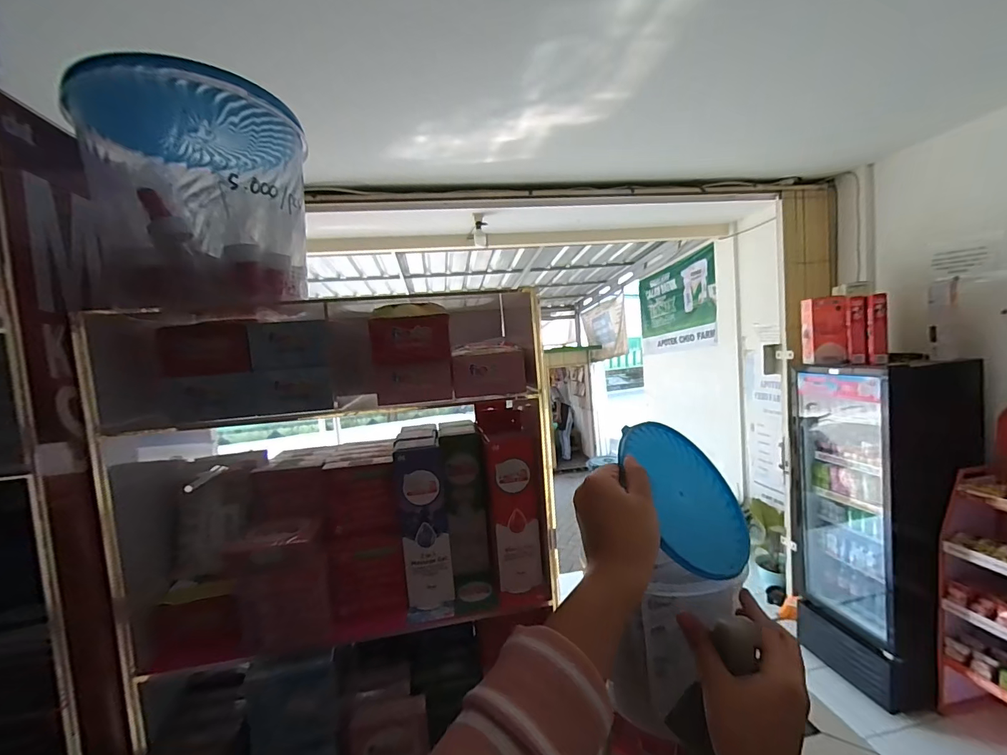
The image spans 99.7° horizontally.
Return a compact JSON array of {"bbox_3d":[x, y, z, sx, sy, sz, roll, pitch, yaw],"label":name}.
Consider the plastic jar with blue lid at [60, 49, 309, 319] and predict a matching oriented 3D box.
[{"bbox_3d":[-0.247,-0.141,0.353,0.126,0.164,0.134,-2,5,34],"label":"plastic jar with blue lid"}]

